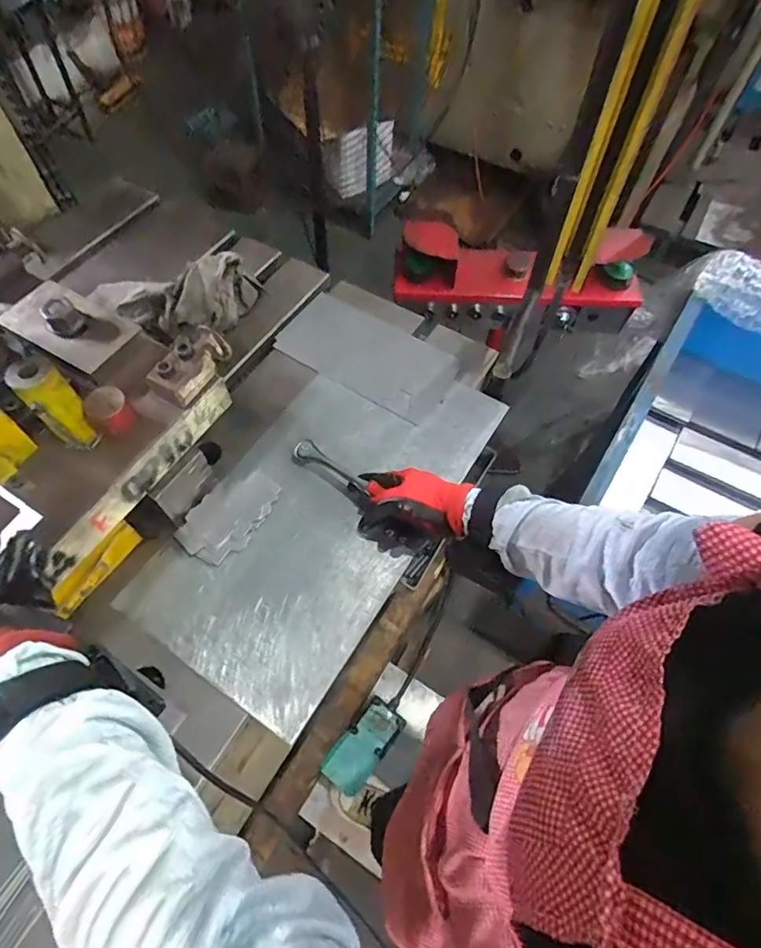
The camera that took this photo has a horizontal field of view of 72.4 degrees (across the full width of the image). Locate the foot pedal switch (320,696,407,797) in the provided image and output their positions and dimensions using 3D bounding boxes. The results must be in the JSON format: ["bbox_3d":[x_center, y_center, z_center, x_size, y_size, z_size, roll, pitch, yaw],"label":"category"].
[{"bbox_3d":[-0.028,0.605,1.181,0.101,0.055,0.229,36,52,19],"label":"foot pedal switch"}]

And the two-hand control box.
[{"bbox_3d":[0.316,-0.427,1.192,0.554,0.236,0.121,-4,61,-2],"label":"two-hand control box"}]

